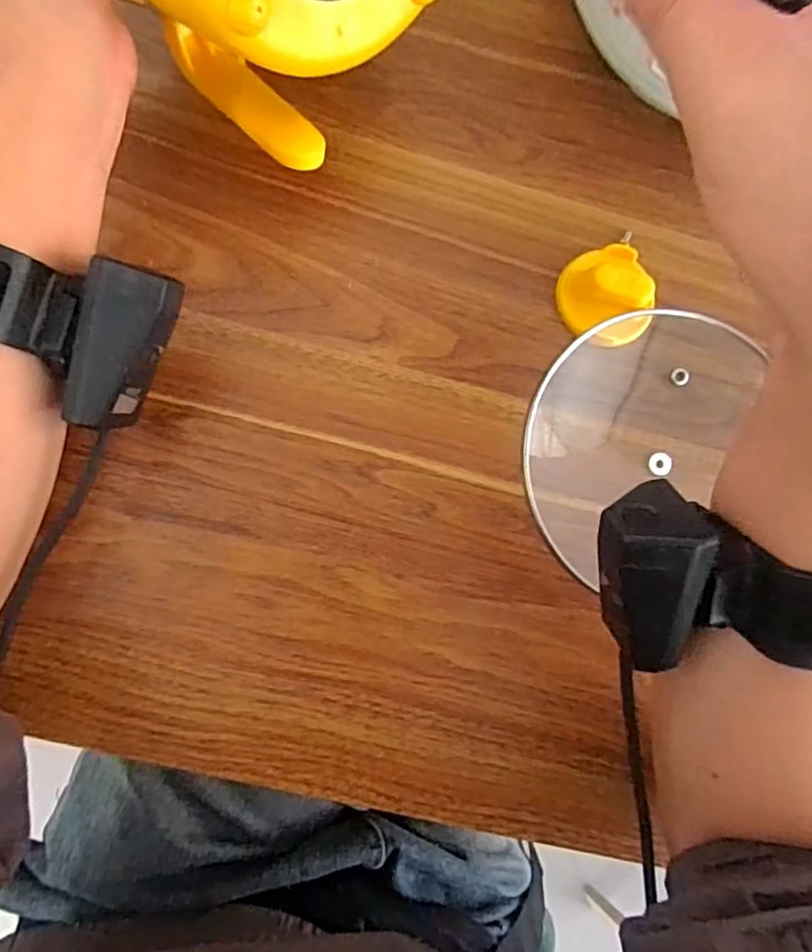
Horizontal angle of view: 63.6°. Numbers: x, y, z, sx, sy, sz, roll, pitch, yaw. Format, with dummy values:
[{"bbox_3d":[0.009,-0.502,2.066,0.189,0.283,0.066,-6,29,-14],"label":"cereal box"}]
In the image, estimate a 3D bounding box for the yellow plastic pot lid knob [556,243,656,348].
[{"bbox_3d":[0.109,-0.099,0.355,0.046,0.023,0.054,-11,86,-8],"label":"yellow plastic pot lid knob"}]

